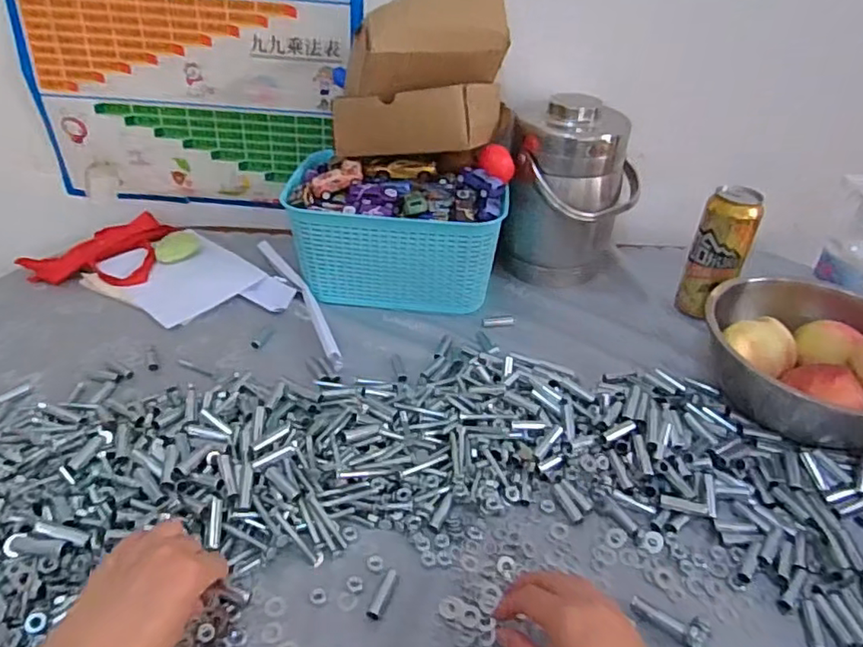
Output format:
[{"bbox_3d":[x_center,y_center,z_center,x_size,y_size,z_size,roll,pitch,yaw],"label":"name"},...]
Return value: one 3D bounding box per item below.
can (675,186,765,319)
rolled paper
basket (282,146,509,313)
[{"bbox_3d":[0.362,-0.080,0.761,0.065,0.171,0.062,21,41,24],"label":"can"},{"bbox_3d":[-0.169,-0.034,0.781,0.029,0.018,0.291,-17,41,-23],"label":"rolled paper"},{"bbox_3d":[-0.046,-0.122,0.785,0.261,0.156,0.140,2,37,0],"label":"basket"}]

